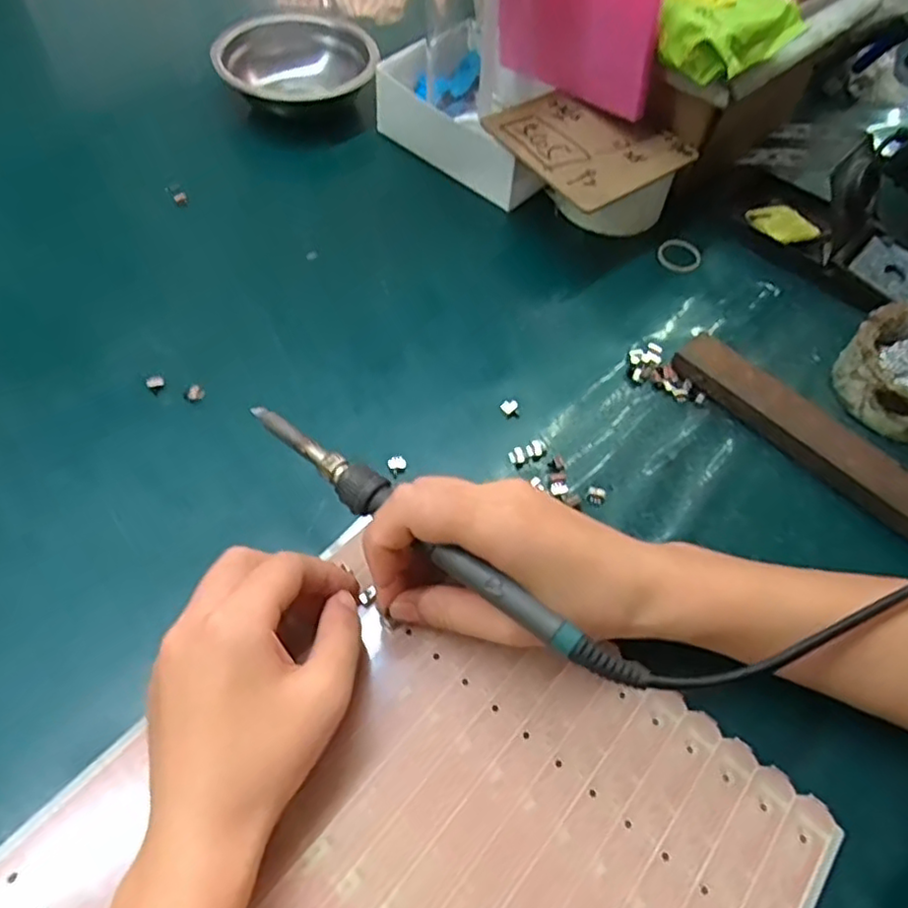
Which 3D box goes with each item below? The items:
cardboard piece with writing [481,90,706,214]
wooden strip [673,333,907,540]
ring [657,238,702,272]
[{"bbox_3d":[0.094,-0.221,0.474,0.111,0.009,0.116,-34,66,-25],"label":"cardboard piece with writing"},{"bbox_3d":[0.212,-0.004,0.386,0.032,0.020,0.193,-34,63,-24],"label":"wooden strip"},{"bbox_3d":[0.164,-0.145,0.493,0.030,0.007,0.032,-3,64,7],"label":"ring"}]

